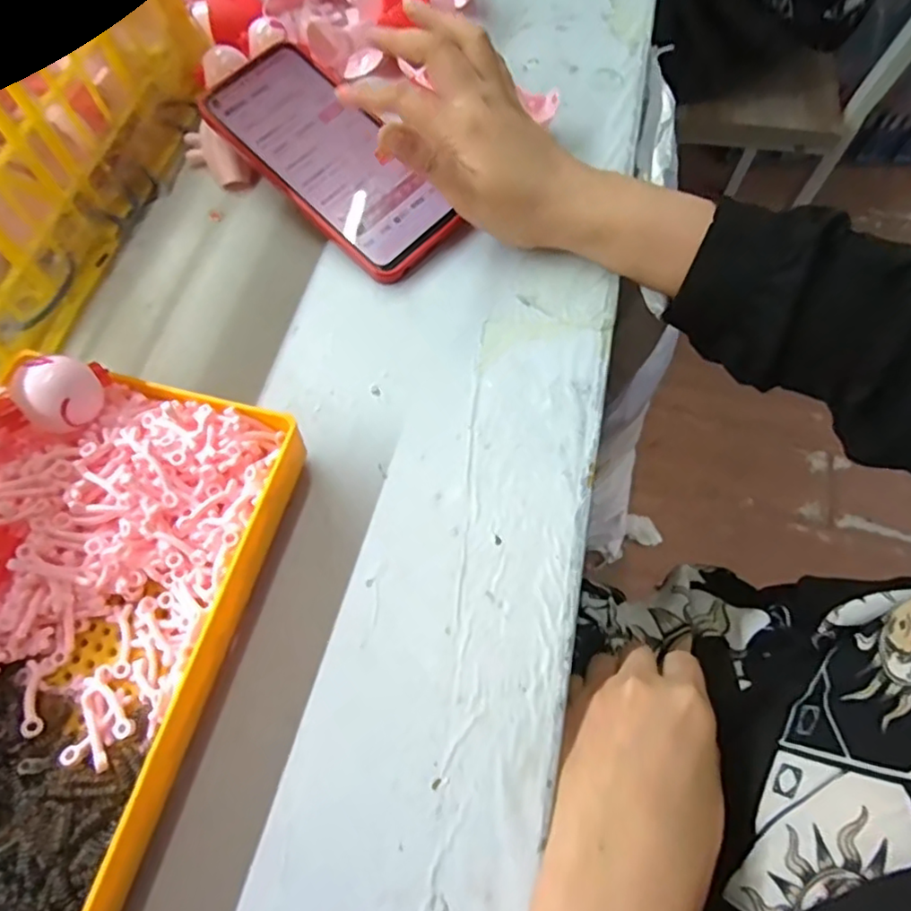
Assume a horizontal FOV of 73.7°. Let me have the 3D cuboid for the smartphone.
[{"bbox_3d":[-0.076,-0.180,0.368,0.073,0.011,0.165,-42,84,-16],"label":"smartphone"}]

